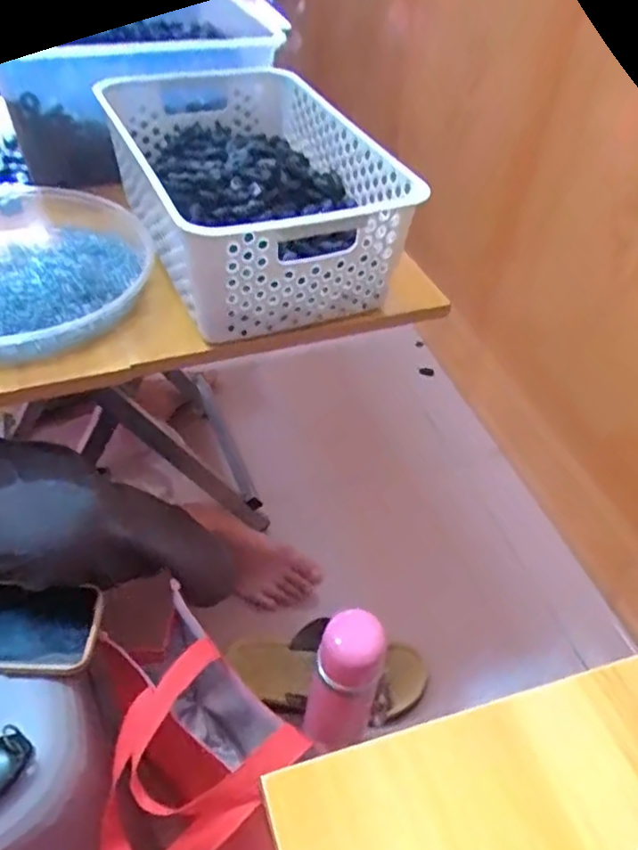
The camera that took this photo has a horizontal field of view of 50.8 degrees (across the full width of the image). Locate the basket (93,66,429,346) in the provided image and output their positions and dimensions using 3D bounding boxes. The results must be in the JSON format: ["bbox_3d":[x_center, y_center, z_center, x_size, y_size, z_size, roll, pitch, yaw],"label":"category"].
[{"bbox_3d":[-0.069,-0.214,0.601,0.196,0.114,0.299,-18,49,-22],"label":"basket"}]

